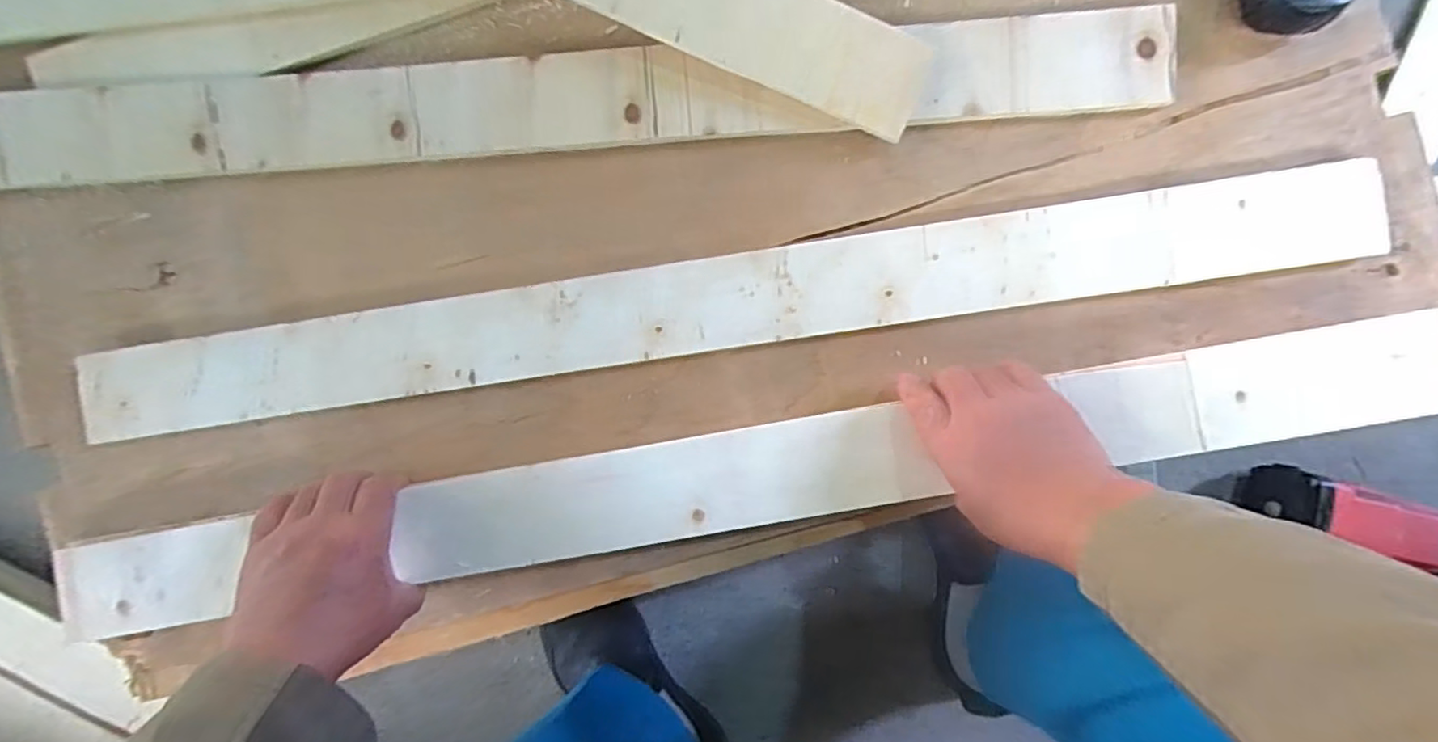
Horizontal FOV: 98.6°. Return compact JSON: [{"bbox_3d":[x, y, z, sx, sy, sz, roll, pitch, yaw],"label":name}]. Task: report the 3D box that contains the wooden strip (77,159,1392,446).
[{"bbox_3d":[-0.007,-0.048,0.469,0.955,0.016,0.071,-8,91,2],"label":"wooden strip"}]

